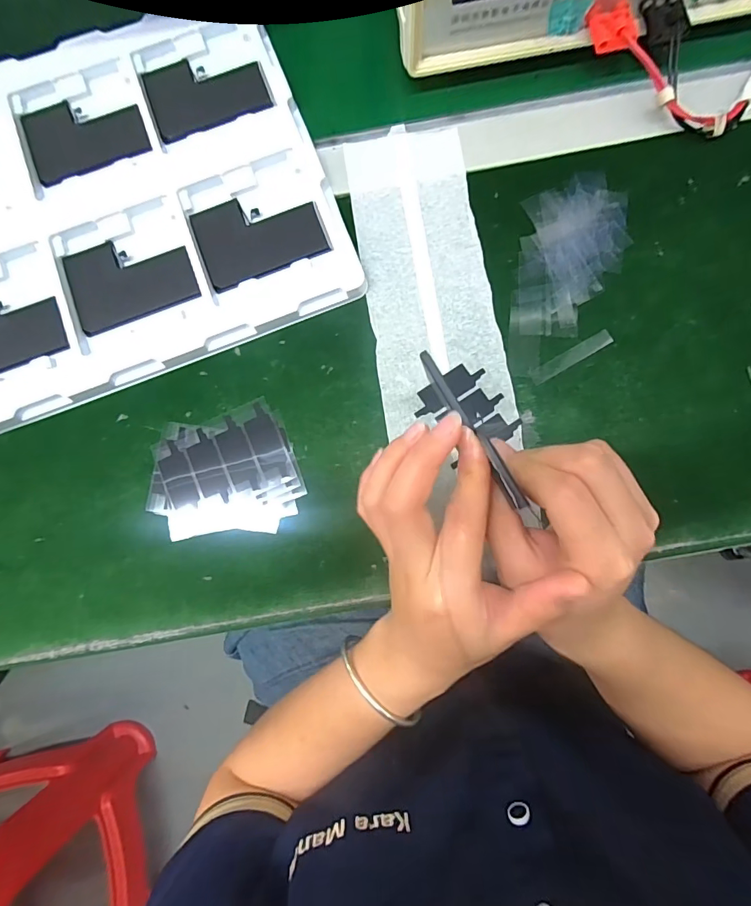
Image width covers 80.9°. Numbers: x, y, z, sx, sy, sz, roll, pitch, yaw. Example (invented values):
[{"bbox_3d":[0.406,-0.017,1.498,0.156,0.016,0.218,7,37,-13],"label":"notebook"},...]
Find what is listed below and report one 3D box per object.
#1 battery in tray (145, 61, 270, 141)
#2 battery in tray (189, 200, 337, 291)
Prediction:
[{"bbox_3d":[-0.132,-0.284,0.347,0.089,0.006,0.066,-19,83,0],"label":"battery in tray"},{"bbox_3d":[-0.085,-0.162,0.327,0.089,0.007,0.065,-21,83,0],"label":"battery in tray"}]

